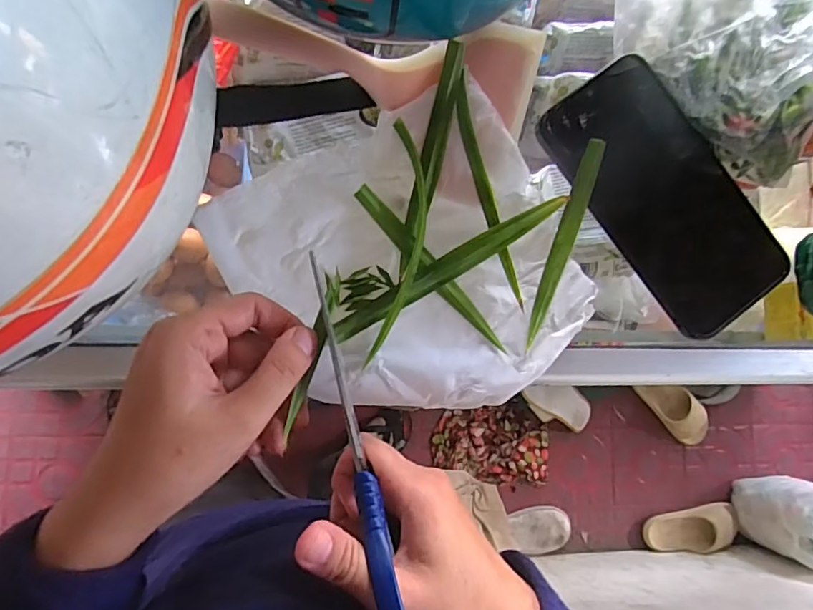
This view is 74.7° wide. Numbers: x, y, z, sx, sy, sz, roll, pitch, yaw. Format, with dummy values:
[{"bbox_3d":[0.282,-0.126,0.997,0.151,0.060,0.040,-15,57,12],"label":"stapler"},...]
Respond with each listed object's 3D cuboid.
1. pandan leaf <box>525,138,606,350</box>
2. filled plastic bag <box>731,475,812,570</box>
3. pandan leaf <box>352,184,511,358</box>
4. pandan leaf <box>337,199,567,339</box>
[{"bbox_3d":[0.094,-0.036,0.314,0.012,0.018,0.124,19,83,-6],"label":"pandan leaf"},{"bbox_3d":[1.000,0.531,1.302,0.268,0.289,0.173,13,84,-7],"label":"filled plastic bag"},{"bbox_3d":[0.015,-0.020,0.305,0.012,0.012,0.120,-43,92,-9],"label":"pandan leaf"},{"bbox_3d":[0.023,-0.021,0.296,0.140,0.030,0.014,-29,90,-9],"label":"pandan leaf"}]

